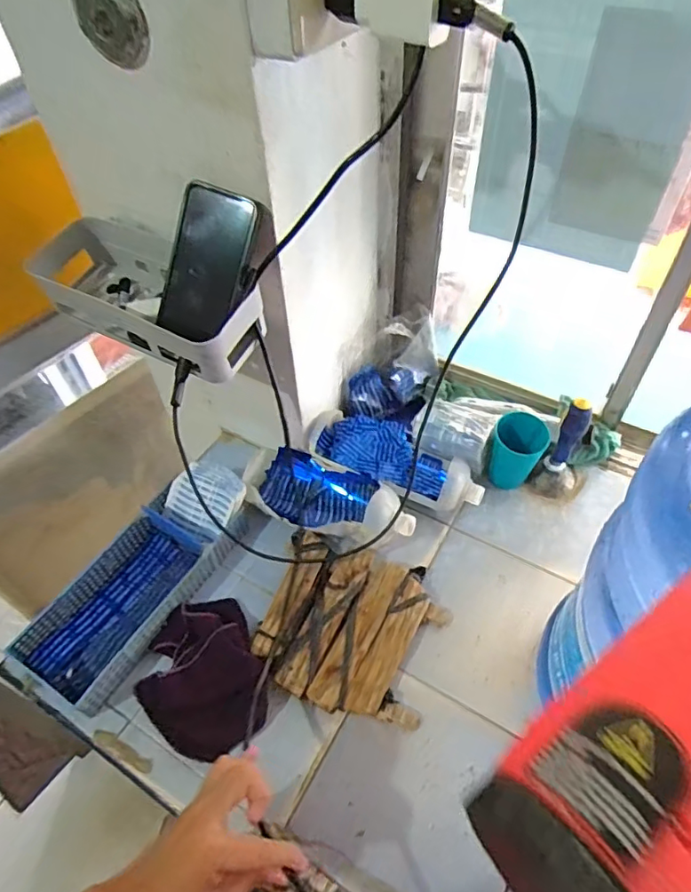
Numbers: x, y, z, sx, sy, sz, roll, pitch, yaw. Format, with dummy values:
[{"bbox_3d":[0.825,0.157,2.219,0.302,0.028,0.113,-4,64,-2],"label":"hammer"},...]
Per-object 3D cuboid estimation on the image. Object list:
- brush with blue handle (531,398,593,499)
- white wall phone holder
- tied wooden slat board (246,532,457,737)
[{"bbox_3d":[0.291,0.006,0.710,0.058,0.150,0.060,-1,54,2],"label":"brush with blue handle"},{"bbox_3d":[-0.222,-0.167,0.602,0.281,0.078,0.113,24,56,20],"label":"white wall phone holder"},{"bbox_3d":[0.007,0.208,0.641,0.197,0.031,0.186,19,57,16],"label":"tied wooden slat board"}]

